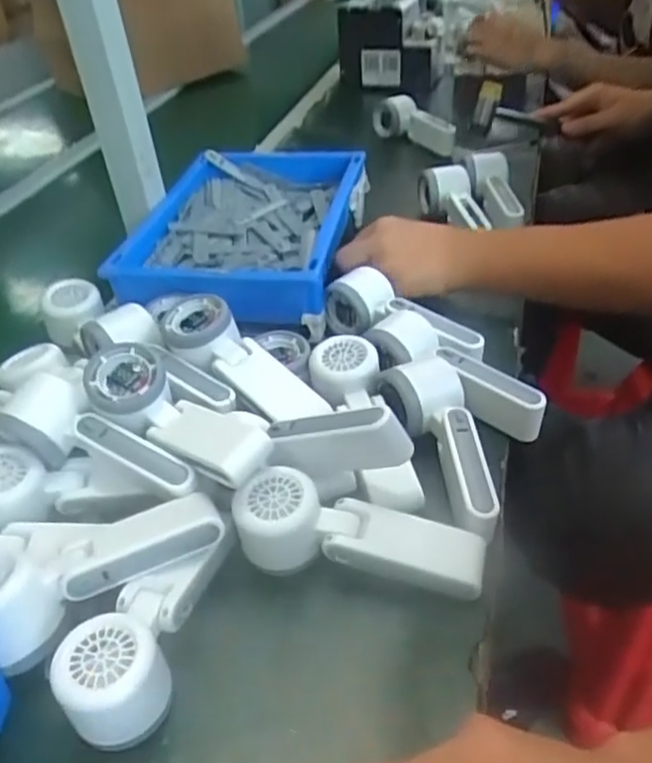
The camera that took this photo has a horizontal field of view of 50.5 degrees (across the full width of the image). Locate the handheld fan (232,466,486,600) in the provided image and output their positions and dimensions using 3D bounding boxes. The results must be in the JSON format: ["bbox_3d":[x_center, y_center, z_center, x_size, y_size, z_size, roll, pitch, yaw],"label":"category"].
[{"bbox_3d":[0.024,0.103,0.453,0.155,0.045,0.056,7,40,16],"label":"handheld fan"}]

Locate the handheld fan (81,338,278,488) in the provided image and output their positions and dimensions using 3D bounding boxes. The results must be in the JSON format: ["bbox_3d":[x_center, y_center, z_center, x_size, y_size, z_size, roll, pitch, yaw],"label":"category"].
[{"bbox_3d":[-0.108,0.024,0.490,0.162,0.049,0.055,19,45,29],"label":"handheld fan"}]

